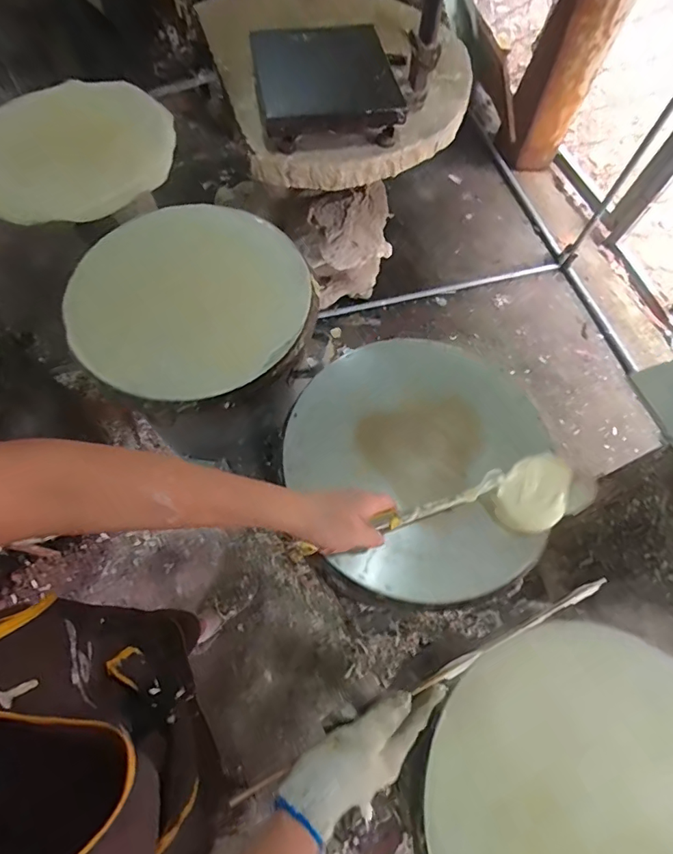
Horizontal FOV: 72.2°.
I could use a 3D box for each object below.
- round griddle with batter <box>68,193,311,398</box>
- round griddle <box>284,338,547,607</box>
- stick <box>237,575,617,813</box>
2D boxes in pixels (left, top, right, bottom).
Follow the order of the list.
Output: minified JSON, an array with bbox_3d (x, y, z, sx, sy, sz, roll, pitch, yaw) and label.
[{"bbox_3d":[-0.248,-0.219,0.777,0.395,0.072,0.371,-3,71,7],"label":"round griddle with batter"},{"bbox_3d":[0.127,0.050,0.692,0.365,0.066,0.383,1,66,-2],"label":"round griddle"},{"bbox_3d":[0.093,0.269,0.479,0.441,0.013,0.013,-27,69,-7],"label":"stick"}]

